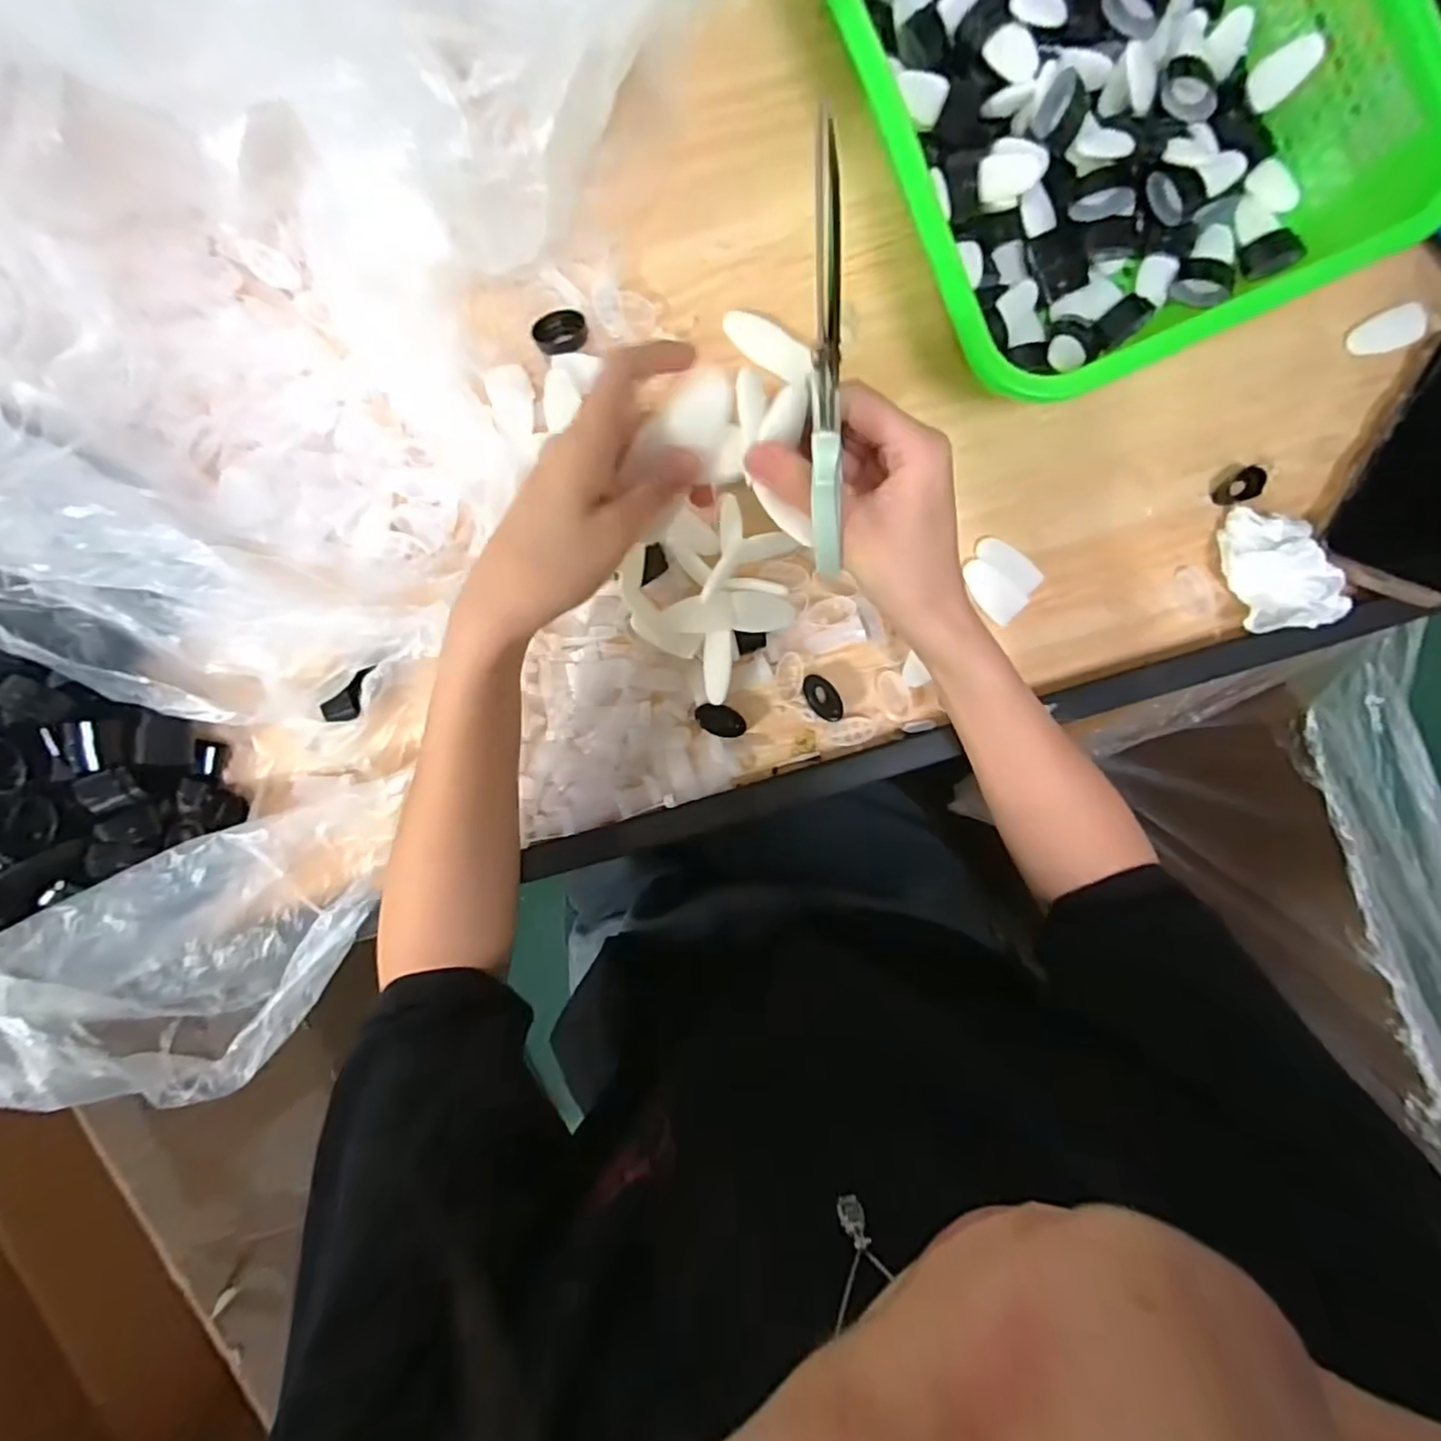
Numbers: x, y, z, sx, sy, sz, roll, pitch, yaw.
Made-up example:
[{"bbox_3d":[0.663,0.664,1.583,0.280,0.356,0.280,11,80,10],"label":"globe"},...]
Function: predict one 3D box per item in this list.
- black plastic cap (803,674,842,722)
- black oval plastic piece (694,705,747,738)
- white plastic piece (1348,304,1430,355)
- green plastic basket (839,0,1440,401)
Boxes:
[{"bbox_3d":[0.065,-0.014,0.423,0.019,0.009,0.033,-37,92,4],"label":"black plastic cap"},{"bbox_3d":[0.000,0.000,0.424,0.032,0.008,0.019,21,95,0],"label":"black oval plastic piece"},{"bbox_3d":[0.427,-0.249,0.428,0.046,0.010,0.026,-18,94,3],"label":"white plastic piece"},{"bbox_3d":[0.202,-0.384,0.378,0.264,0.082,0.359,-22,93,3],"label":"green plastic basket"}]

